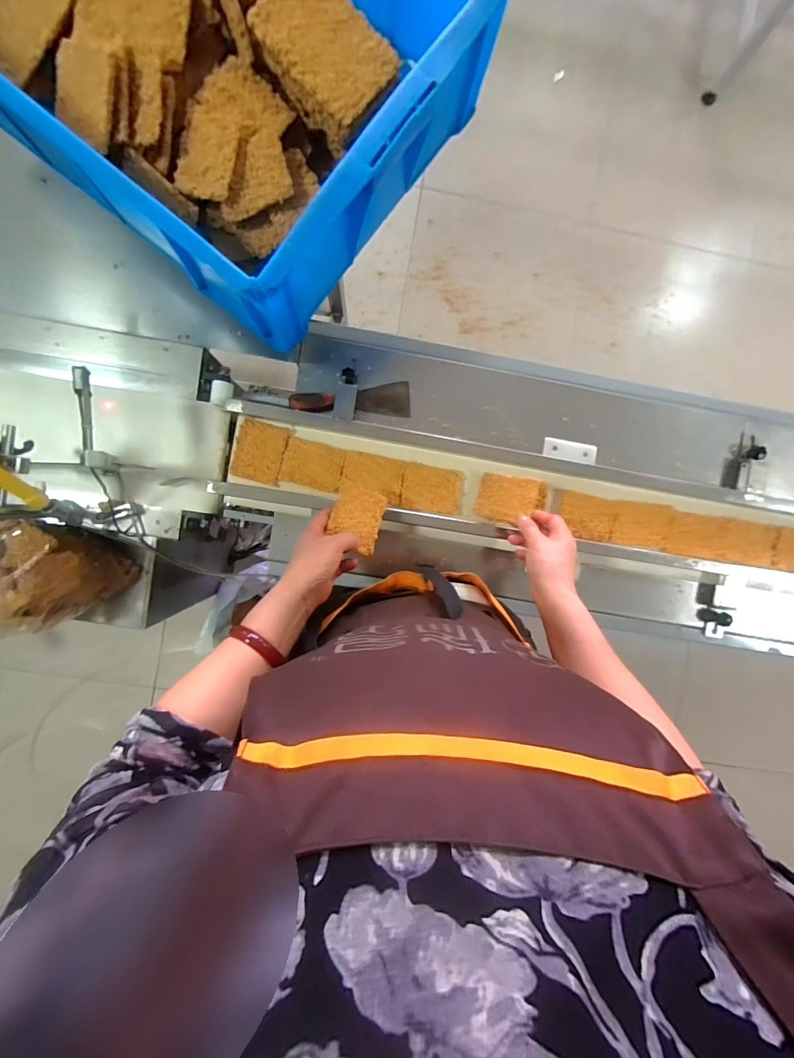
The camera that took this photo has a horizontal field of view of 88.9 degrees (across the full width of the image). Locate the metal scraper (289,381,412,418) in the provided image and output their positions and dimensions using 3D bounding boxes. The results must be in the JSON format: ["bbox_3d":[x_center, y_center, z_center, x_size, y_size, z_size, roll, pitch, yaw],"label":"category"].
[{"bbox_3d":[-0.068,-0.194,0.609,0.178,0.025,0.049,-6,91,-3],"label":"metal scraper"}]

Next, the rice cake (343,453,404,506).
[{"bbox_3d":[-0.036,-0.078,0.608,0.091,0.008,0.064,11,90,-4],"label":"rice cake"}]

